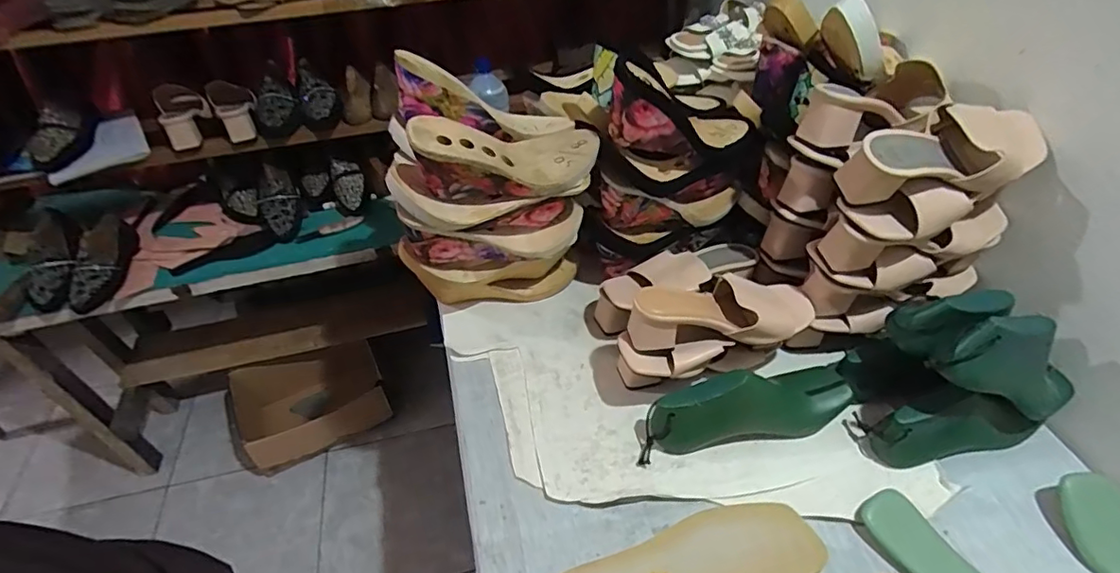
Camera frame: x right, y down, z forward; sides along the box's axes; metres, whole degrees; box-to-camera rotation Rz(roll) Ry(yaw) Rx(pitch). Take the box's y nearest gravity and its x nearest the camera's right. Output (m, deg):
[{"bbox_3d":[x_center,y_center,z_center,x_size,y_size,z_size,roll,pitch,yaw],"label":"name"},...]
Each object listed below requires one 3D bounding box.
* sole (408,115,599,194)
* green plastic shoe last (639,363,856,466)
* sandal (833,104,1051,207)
[{"bbox_3d":[-0.063,-0.163,0.647,0.232,0.070,0.078,0,37,-36],"label":"sole"},{"bbox_3d":[0.217,0.136,0.648,0.256,0.090,0.076,-11,44,-10],"label":"green plastic shoe last"},{"bbox_3d":[0.418,-0.138,0.589,0.231,0.070,0.085,-16,45,-15],"label":"sandal"}]

